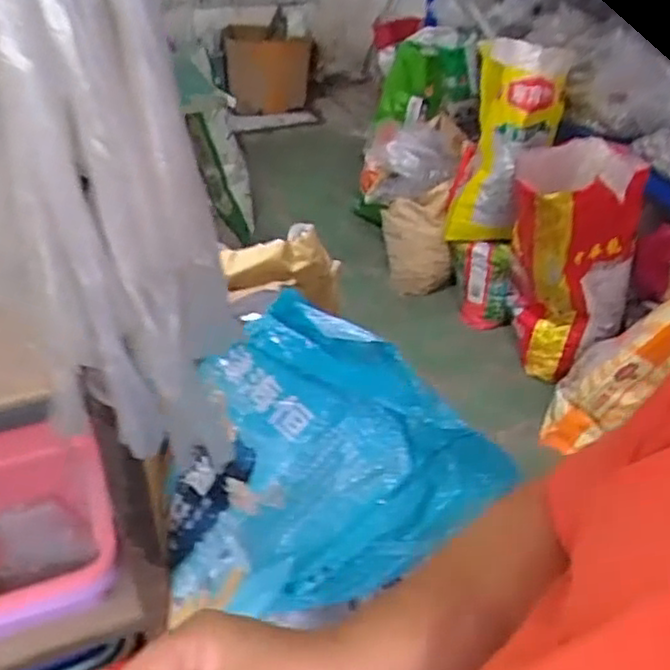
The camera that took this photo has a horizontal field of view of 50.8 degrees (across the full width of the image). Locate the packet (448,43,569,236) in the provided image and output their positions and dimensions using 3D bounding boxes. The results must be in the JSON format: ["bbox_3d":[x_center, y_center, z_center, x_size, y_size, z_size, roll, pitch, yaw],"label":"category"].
[{"bbox_3d":[0.417,-0.438,1.691,0.196,0.526,0.056,2,42,-3],"label":"packet"}]

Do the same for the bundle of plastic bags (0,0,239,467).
[{"bbox_3d":[-0.155,-0.122,0.431,0.146,0.459,0.089,11,40,10],"label":"bundle of plastic bags"}]

